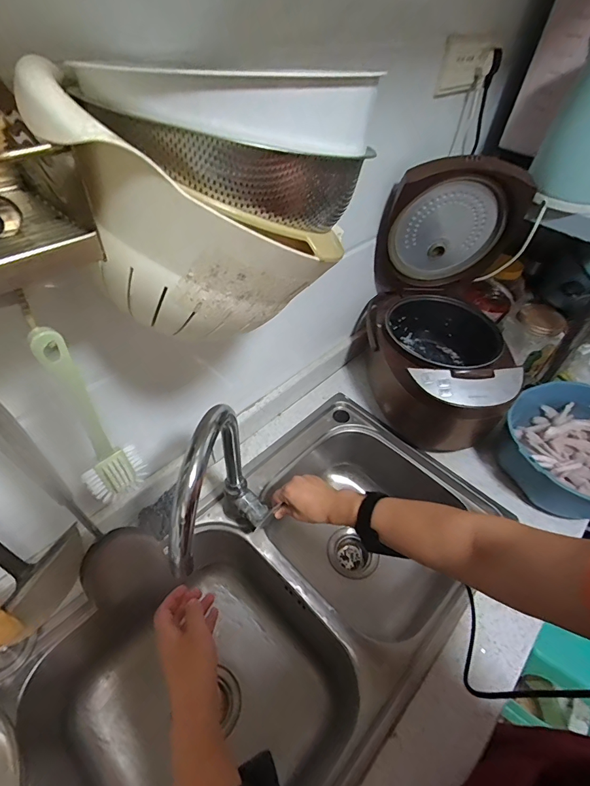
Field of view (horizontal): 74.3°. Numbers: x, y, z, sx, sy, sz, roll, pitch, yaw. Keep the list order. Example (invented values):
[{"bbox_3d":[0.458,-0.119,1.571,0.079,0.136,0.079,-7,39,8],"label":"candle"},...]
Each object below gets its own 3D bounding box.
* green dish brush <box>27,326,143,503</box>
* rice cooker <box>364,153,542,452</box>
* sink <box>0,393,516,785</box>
[{"bbox_3d":[-0.179,0.034,0.346,0.038,0.204,0.046,20,49,13],"label":"green dish brush"},{"bbox_3d":[0.306,-0.150,0.743,0.277,0.409,0.360,1,48,-4],"label":"rice cooker"},{"bbox_3d":[-0.020,0.375,0.685,0.428,0.214,0.749,37,55,25],"label":"sink"}]

